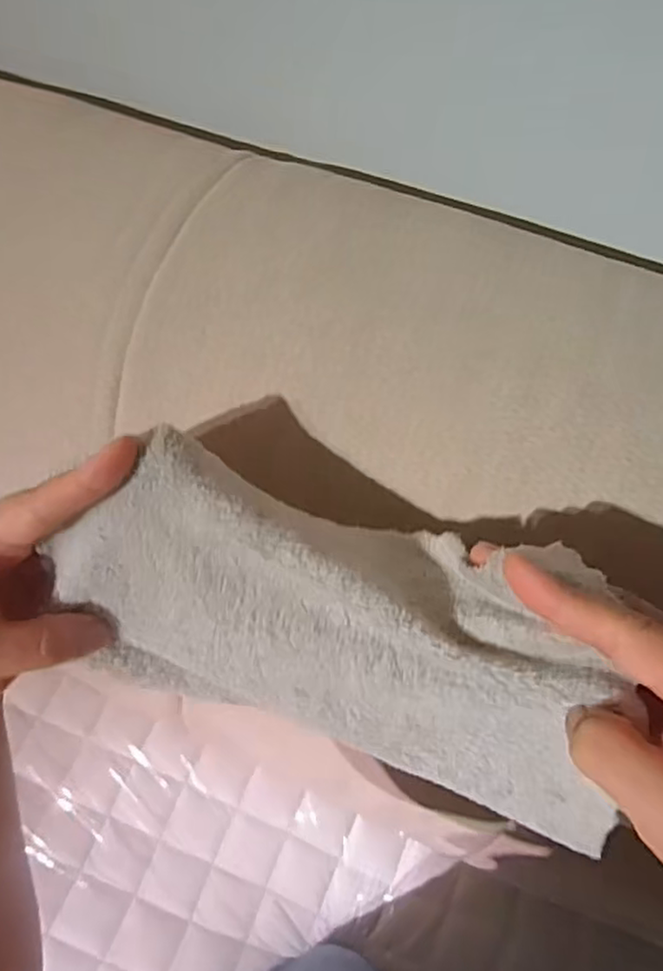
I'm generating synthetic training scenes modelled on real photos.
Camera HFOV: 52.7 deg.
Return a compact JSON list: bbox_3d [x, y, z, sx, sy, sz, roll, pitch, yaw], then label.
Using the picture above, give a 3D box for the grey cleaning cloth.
[{"bbox_3d":[0.004,0.059,0.287,0.240,0.045,0.115,17,107,6],"label":"grey cleaning cloth"}]

